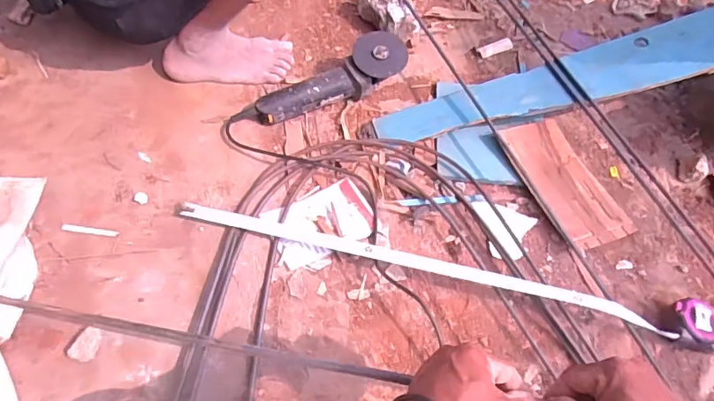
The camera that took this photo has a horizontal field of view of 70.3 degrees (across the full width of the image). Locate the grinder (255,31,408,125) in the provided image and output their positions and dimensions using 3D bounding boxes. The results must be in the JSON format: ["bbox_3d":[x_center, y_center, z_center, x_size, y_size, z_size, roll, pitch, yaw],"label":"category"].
[{"bbox_3d":[-0.041,-0.211,0.944,0.294,0.085,0.083,-27,63,-3],"label":"grinder"}]

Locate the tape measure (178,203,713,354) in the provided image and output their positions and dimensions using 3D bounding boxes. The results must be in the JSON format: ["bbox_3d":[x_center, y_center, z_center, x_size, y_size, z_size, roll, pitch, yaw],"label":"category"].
[{"bbox_3d":[0.150,0.098,0.764,0.855,0.056,0.083,13,58,5],"label":"tape measure"}]

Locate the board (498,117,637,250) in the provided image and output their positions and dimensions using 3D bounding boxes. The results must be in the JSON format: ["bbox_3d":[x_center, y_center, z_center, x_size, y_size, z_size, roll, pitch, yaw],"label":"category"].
[{"bbox_3d":[0.368,-0.038,0.890,0.134,0.016,0.253,-20,65,-16],"label":"board"}]

